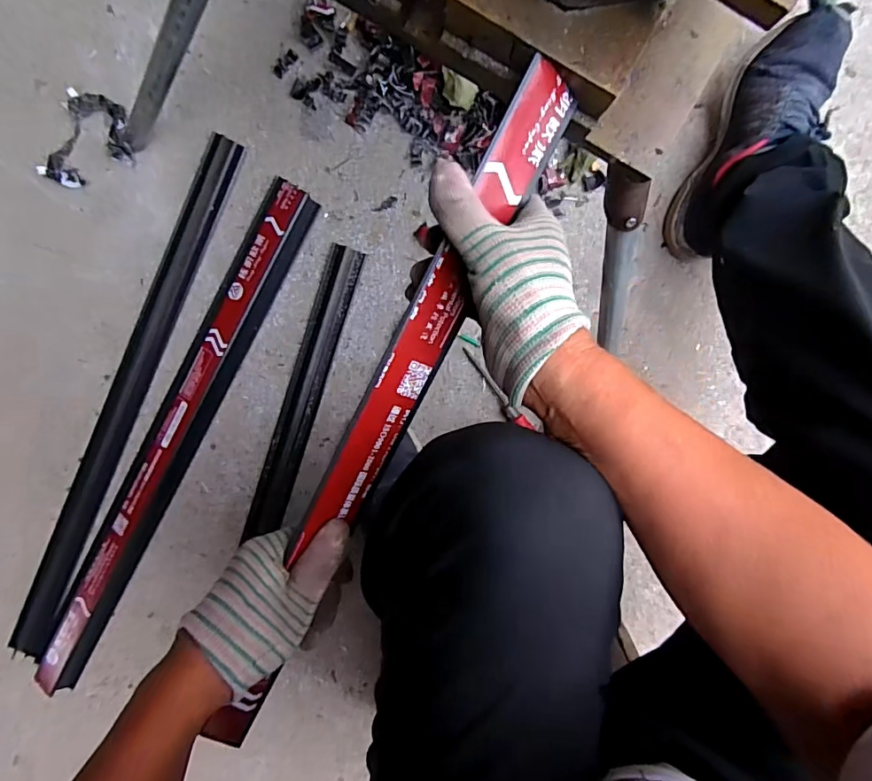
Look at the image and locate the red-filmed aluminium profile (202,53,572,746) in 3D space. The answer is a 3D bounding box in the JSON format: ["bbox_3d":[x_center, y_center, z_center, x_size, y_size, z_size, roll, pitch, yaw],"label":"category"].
[{"bbox_3d":[-0.048,0.045,0.347,0.035,0.023,0.522,27,102,-4],"label":"red-filmed aluminium profile"}]

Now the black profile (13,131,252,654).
[{"bbox_3d":[-0.430,0.041,0.674,0.057,0.018,0.779,27,96,-4],"label":"black profile"}]

